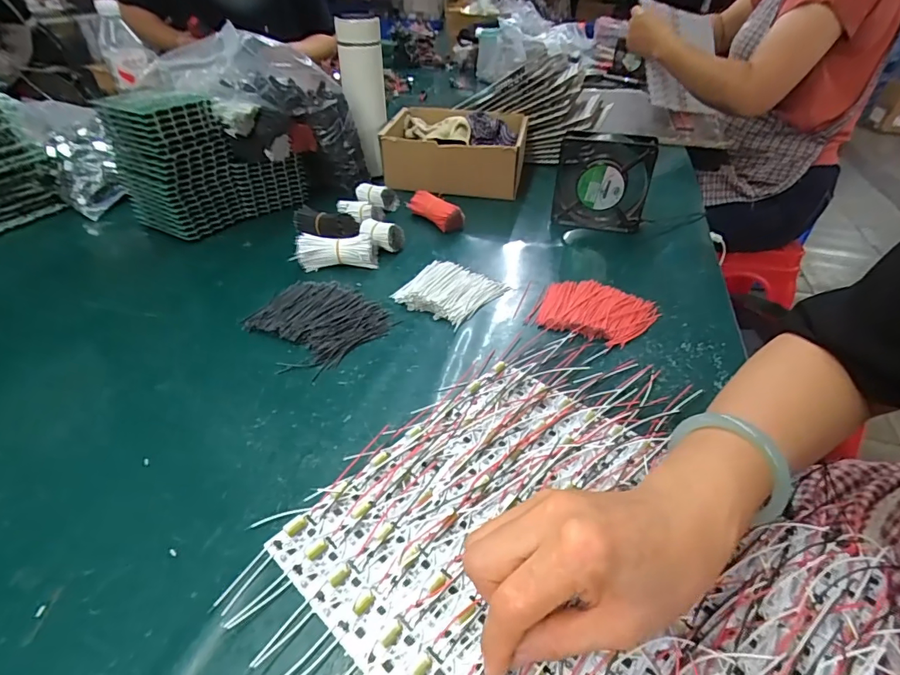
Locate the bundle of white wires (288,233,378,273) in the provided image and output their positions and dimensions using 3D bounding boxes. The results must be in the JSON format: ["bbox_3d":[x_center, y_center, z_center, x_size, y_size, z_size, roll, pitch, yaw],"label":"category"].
[{"bbox_3d":[-0.137,-0.105,0.557,0.094,0.032,0.030,-5,39,-7],"label":"bundle of white wires"}]

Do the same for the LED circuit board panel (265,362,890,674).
[{"bbox_3d":[0.072,0.133,0.279,0.283,0.012,0.240,30,47,31],"label":"LED circuit board panel"}]

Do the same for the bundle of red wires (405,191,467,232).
[{"bbox_3d":[-0.021,-0.179,0.656,0.091,0.036,0.032,32,48,33],"label":"bundle of red wires"}]

